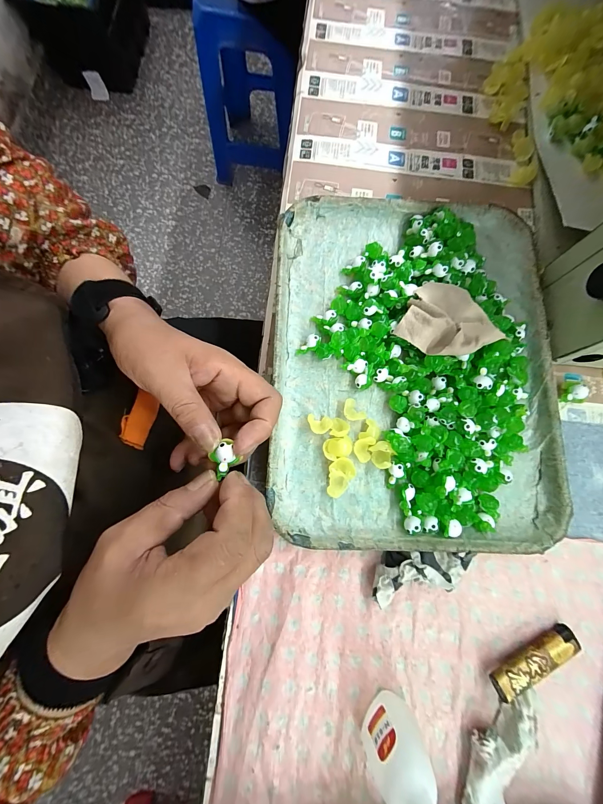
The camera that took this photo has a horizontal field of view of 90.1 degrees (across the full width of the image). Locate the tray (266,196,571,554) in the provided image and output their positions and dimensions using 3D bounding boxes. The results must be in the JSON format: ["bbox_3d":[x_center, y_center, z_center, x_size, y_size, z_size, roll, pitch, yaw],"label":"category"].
[{"bbox_3d":[0.102,-0.043,0.289,0.265,0.036,0.341,2,78,-1],"label":"tray"}]

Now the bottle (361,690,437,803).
[{"bbox_3d":[0.067,0.243,0.195,0.032,0.101,0.034,4,78,-1],"label":"bottle"}]

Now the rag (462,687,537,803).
[{"bbox_3d":[0.157,0.273,0.232,0.045,0.019,0.093,40,80,7],"label":"rag"}]

